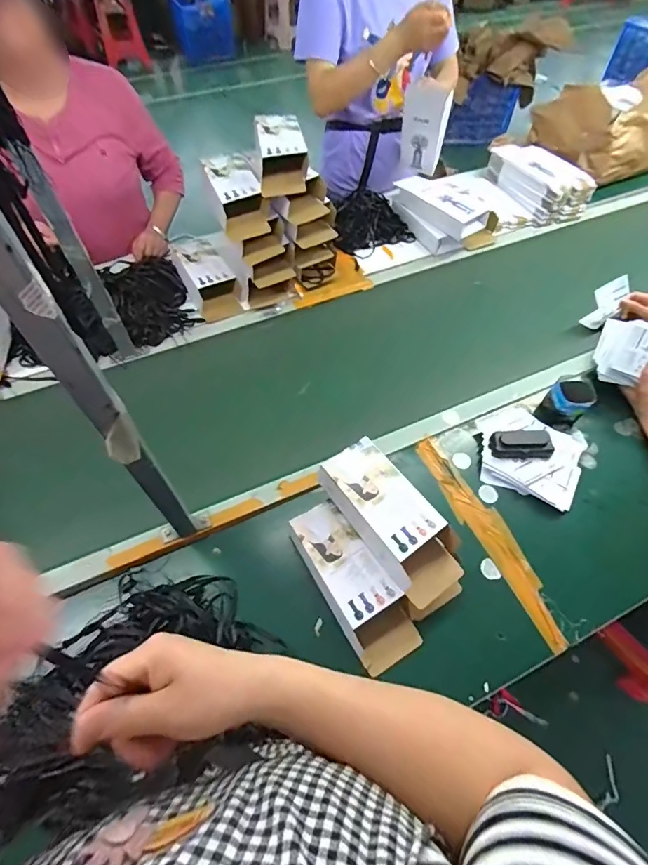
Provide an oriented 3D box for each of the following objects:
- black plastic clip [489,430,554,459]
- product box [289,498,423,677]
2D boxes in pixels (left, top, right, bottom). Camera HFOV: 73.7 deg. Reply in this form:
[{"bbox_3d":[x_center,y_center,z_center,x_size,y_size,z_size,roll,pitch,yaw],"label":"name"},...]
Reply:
[{"bbox_3d":[0.362,0.021,0.800,0.107,0.027,0.052,2,60,1],"label":"black plastic clip"},{"bbox_3d":[0.042,0.232,0.681,0.099,0.069,0.250,-28,61,-18],"label":"product box"}]

